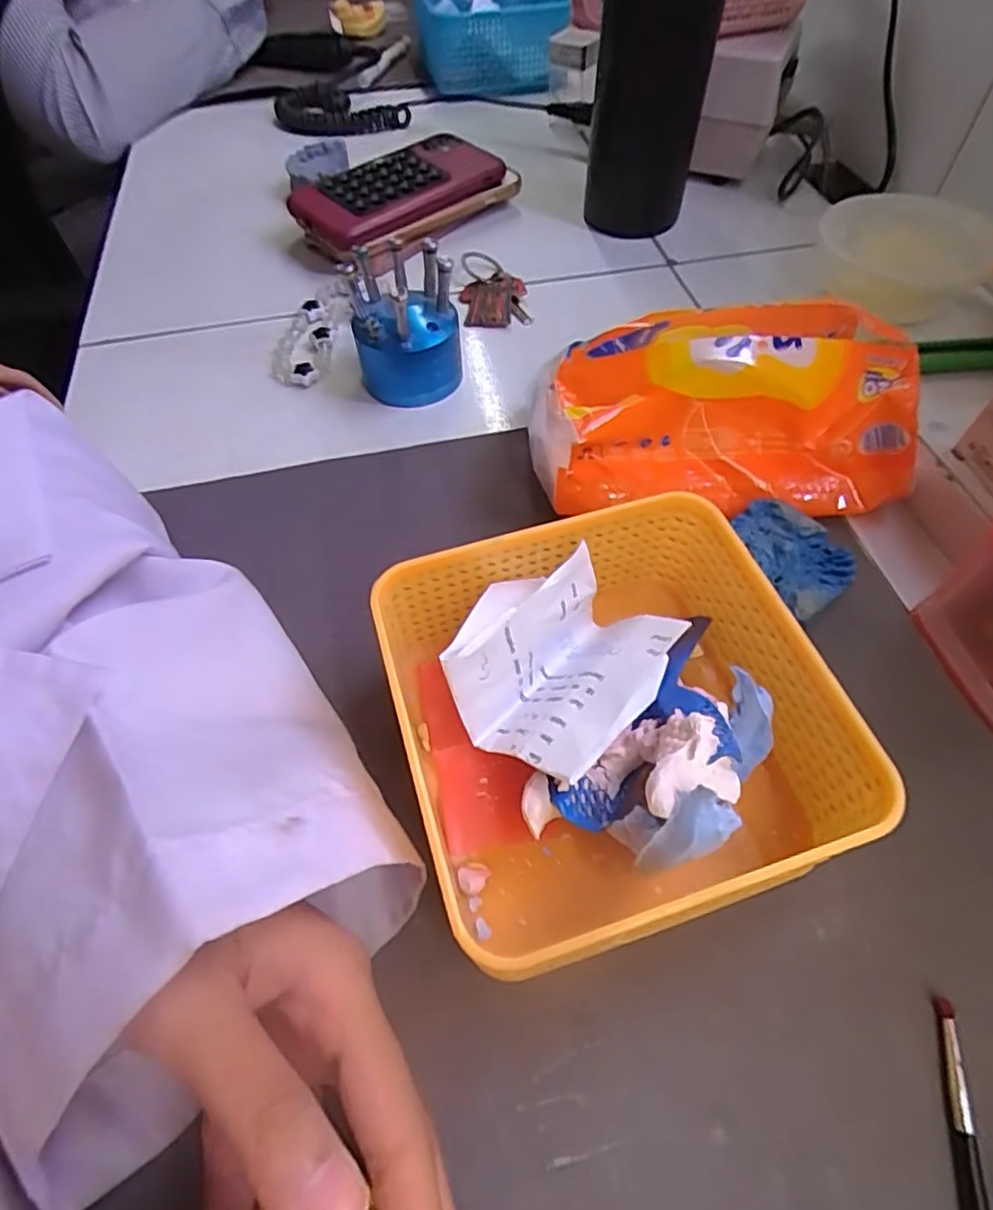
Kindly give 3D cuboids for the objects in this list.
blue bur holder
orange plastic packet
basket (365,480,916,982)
[{"bbox_3d":[-0.051,-0.155,0.352,0.058,0.069,0.054,-9,56,-4],"label":"blue bur holder"},{"bbox_3d":[0.104,-0.091,0.300,0.174,0.076,0.083,-5,56,-1],"label":"orange plastic packet"},{"bbox_3d":[0.036,0.041,0.220,0.135,0.067,0.130,-16,57,-8],"label":"basket"}]

